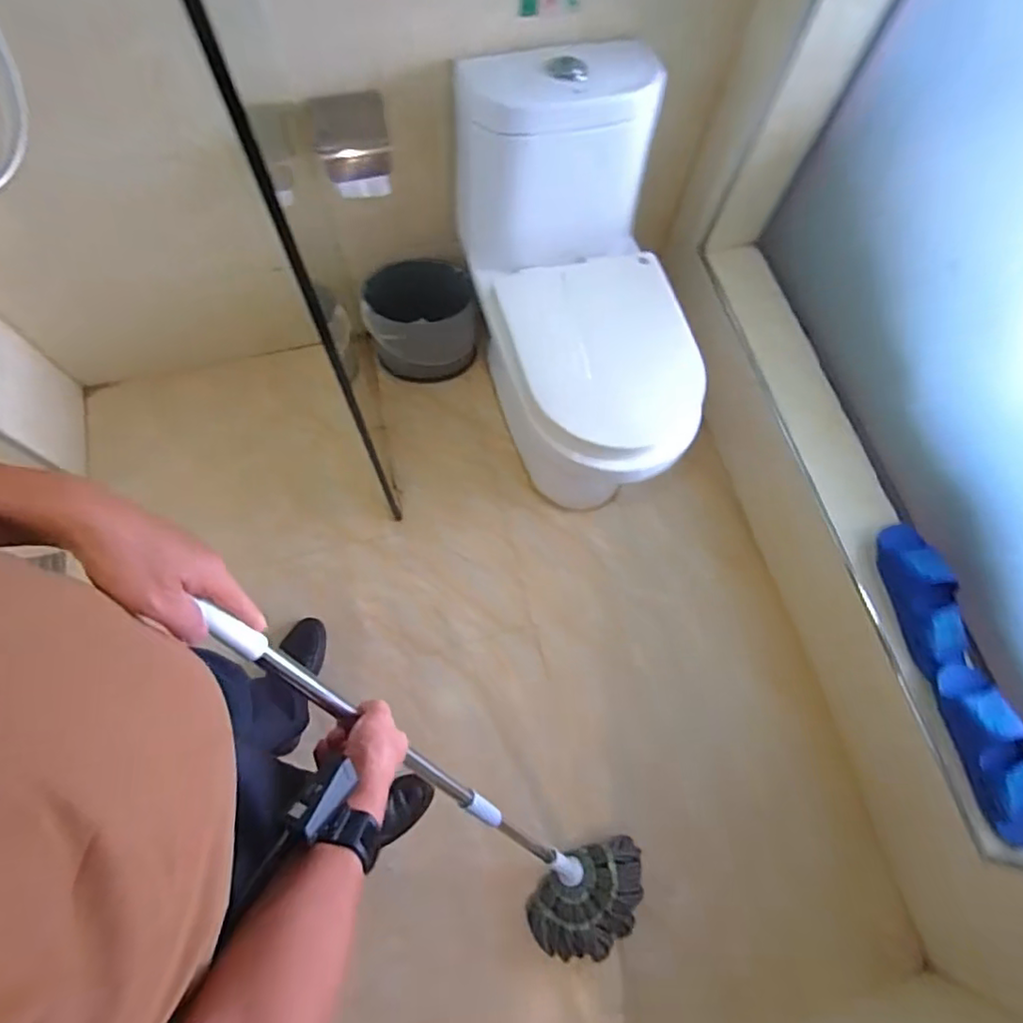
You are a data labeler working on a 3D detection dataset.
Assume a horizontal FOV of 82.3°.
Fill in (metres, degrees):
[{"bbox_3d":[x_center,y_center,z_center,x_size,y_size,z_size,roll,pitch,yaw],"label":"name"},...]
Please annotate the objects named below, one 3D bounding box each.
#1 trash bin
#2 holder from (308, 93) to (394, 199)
[{"bbox_3d":[-0.235,-0.491,1.548,0.277,0.254,0.185,0,70,-3],"label":"trash bin"},{"bbox_3d":[-0.296,-0.689,1.103,0.130,0.122,0.116,-13,71,-7],"label":"holder"}]

